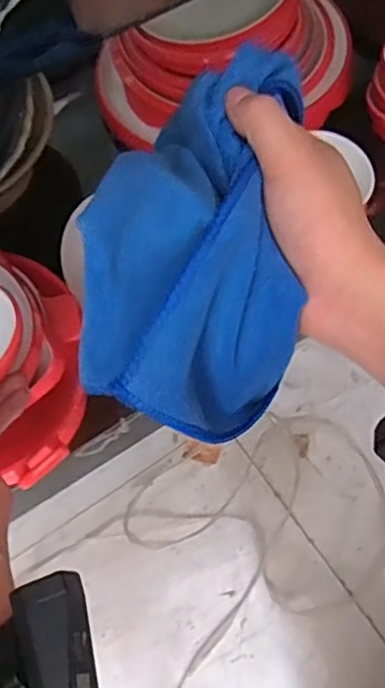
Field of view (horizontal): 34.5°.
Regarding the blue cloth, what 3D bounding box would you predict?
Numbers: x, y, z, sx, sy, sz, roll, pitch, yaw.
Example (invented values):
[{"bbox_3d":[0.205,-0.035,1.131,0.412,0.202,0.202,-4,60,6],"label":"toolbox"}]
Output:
[{"bbox_3d":[0.012,-0.059,0.314,0.094,0.094,0.198,12,67,8],"label":"blue cloth"}]

